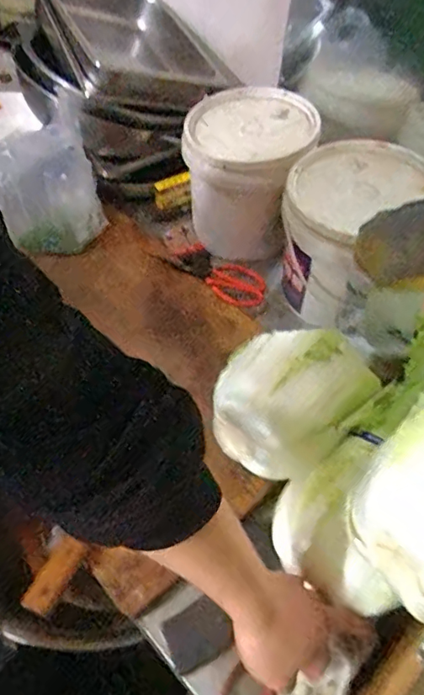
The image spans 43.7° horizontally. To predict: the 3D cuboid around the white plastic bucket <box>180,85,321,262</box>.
[{"bbox_3d":[0.056,-0.270,0.861,0.193,0.205,0.214,14,52,9],"label":"white plastic bucket"}]

